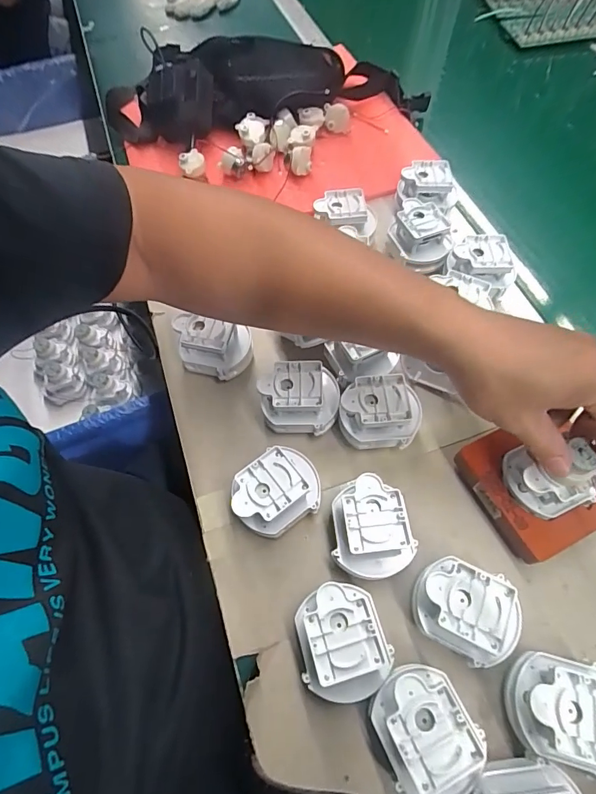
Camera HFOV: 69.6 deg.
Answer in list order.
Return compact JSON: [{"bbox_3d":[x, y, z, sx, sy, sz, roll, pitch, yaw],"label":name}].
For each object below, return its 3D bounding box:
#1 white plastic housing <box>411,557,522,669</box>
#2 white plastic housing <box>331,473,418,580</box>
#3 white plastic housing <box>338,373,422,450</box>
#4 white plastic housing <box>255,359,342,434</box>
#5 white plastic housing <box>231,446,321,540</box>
[{"bbox_3d":[0.115,0.151,0.306,0.064,0.051,0.059,18,63,10],"label":"white plastic housing"},{"bbox_3d":[0.054,0.102,0.332,0.055,0.047,0.069,-1,62,1],"label":"white plastic housing"},{"bbox_3d":[0.071,0.013,0.377,0.072,0.047,0.060,1,62,1],"label":"white plastic housing"},{"bbox_3d":[0.001,0.001,0.386,0.067,0.048,0.057,8,62,5],"label":"white plastic housing"},{"bbox_3d":[-0.017,0.078,0.348,0.072,0.051,0.058,-36,67,-17],"label":"white plastic housing"}]

